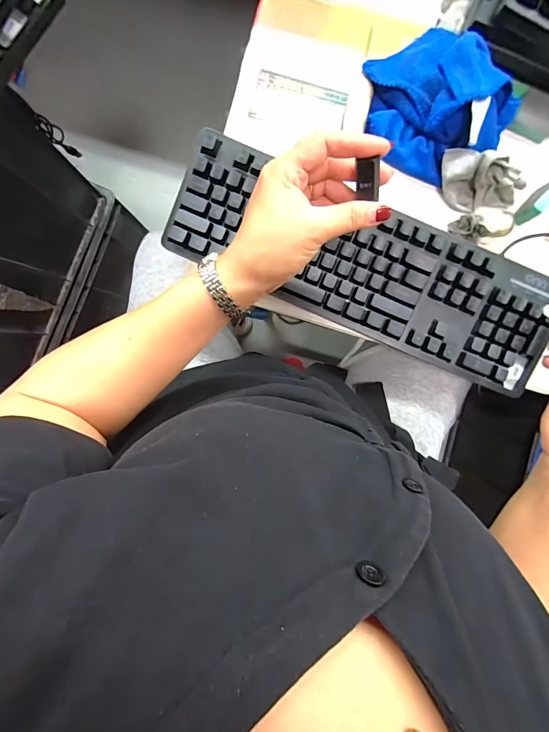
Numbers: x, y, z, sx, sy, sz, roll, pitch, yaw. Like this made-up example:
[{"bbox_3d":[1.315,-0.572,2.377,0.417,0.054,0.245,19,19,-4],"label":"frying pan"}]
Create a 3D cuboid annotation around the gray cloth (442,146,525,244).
[{"bbox_3d":[0.222,-0.181,0.369,0.091,0.038,0.078,10,93,0],"label":"gray cloth"}]

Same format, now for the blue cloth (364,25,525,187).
[{"bbox_3d":[0.167,-0.277,0.360,0.154,0.064,0.119,45,93,-2],"label":"blue cloth"}]

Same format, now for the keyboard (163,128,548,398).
[{"bbox_3d":[0.097,-0.108,0.386,0.432,0.036,0.132,22,93,0],"label":"keyboard"}]

